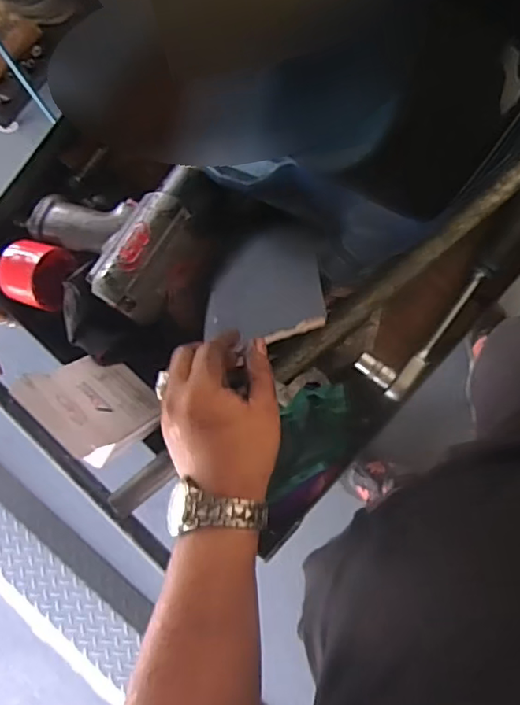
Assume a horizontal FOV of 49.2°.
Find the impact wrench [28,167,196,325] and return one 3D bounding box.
[{"bbox_3d":[-0.143,-0.127,0.583,0.190,0.075,0.144,29,84,31],"label":"impact wrench"}]

